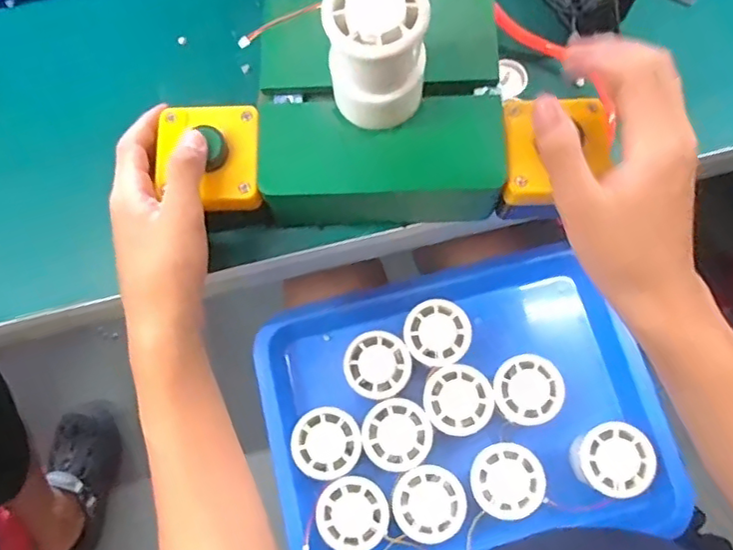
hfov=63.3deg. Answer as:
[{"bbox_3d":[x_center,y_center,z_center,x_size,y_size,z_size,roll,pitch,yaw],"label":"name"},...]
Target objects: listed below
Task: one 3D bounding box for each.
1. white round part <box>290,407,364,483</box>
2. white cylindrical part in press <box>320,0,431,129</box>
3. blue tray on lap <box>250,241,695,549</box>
[{"bbox_3d":[-0.033,0.144,0.509,0.056,0.026,0.057,-1,75,2],"label":"white round part"},{"bbox_3d":[0.007,-0.127,0.356,0.056,0.090,0.046,-1,75,2],"label":"white cylindrical part in press"},{"bbox_3d":[0.078,0.121,0.518,0.303,0.062,0.257,-15,75,-2],"label":"blue tray on lap"}]

